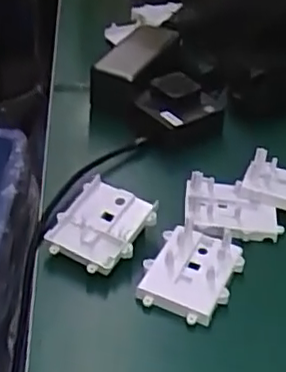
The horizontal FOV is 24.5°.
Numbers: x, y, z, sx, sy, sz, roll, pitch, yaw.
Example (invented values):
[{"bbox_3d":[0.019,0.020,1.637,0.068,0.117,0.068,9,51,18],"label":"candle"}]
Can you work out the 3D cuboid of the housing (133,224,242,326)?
[{"bbox_3d":[0.040,0.066,0.530,0.067,0.020,0.091,18,41,17],"label":"housing"}]

